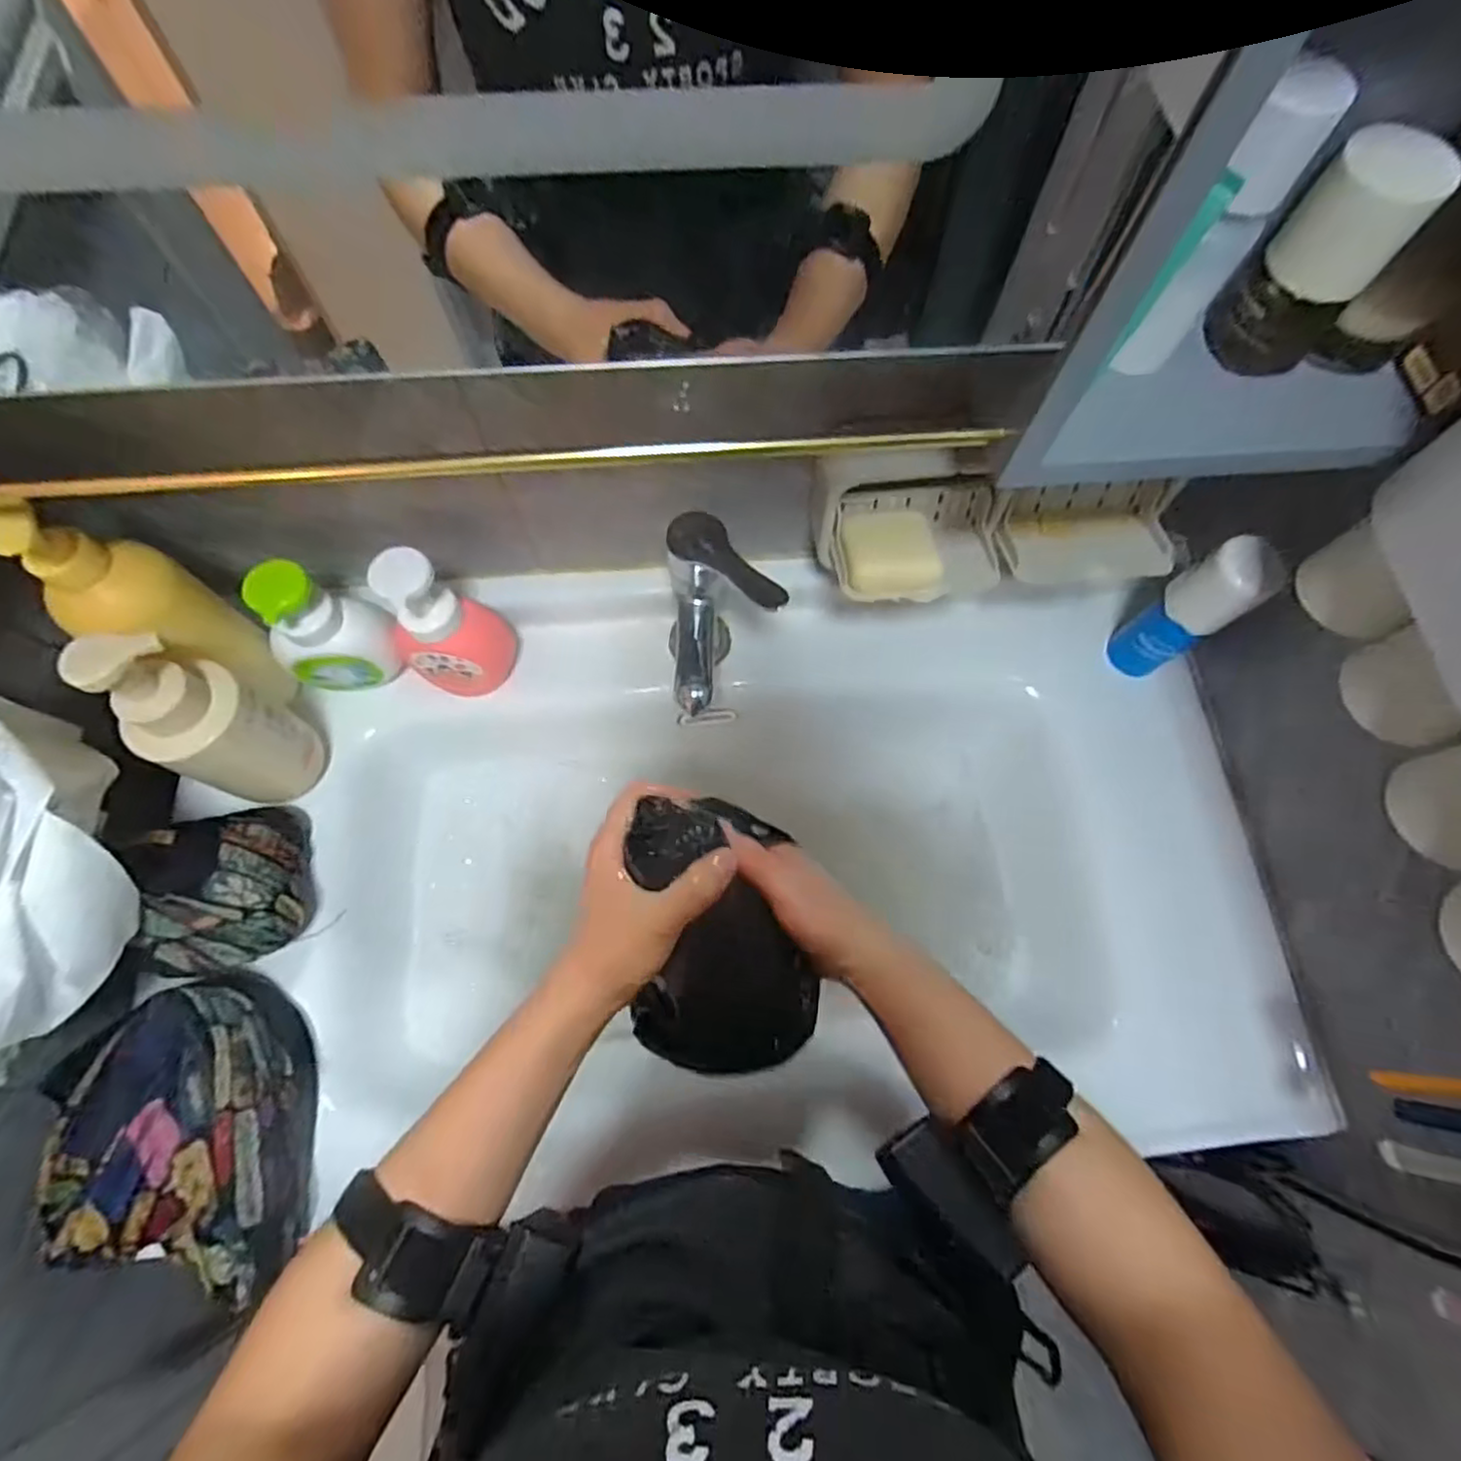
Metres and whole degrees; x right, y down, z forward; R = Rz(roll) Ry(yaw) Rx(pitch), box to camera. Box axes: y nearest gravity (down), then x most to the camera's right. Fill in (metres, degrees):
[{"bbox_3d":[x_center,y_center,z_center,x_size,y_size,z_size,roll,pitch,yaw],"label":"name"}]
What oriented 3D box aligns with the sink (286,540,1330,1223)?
[{"bbox_3d":[0.051,0.107,0.617,0.790,0.133,0.453,-1,70,-1],"label":"sink"}]

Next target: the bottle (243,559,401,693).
[{"bbox_3d":[-0.327,-0.084,0.552,0.088,0.134,0.060,-14,71,-6],"label":"bottle"}]

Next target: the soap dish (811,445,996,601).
[{"bbox_3d":[0.134,-0.143,0.487,0.131,0.097,0.083,-4,70,-2],"label":"soap dish"}]

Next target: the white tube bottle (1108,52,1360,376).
[{"bbox_3d":[0.227,-0.228,0.320,0.029,0.122,0.028,34,73,11],"label":"white tube bottle"}]

